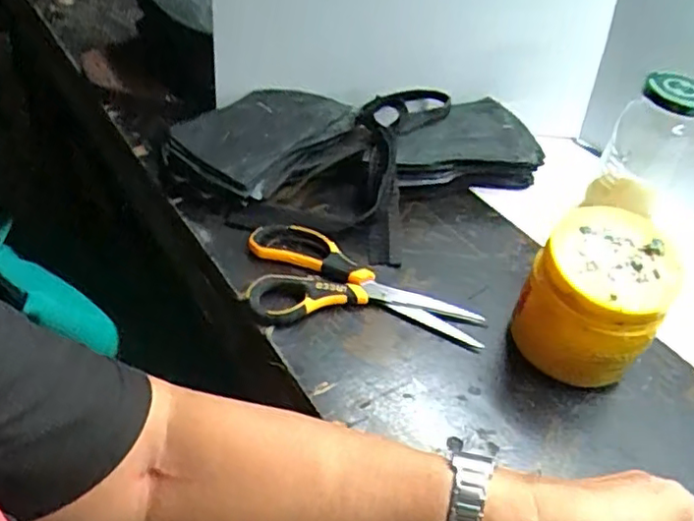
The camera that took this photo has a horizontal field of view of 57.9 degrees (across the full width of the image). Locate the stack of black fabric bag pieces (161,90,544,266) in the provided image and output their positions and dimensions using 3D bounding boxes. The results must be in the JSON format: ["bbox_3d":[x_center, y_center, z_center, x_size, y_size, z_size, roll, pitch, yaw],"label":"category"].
[{"bbox_3d":[0.008,-0.095,0.589,0.349,0.052,0.215,6,43,-1],"label":"stack of black fabric bag pieces"}]

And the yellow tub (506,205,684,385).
[{"bbox_3d":[0.170,0.028,0.439,0.088,0.106,0.081,24,46,17],"label":"yellow tub"}]

